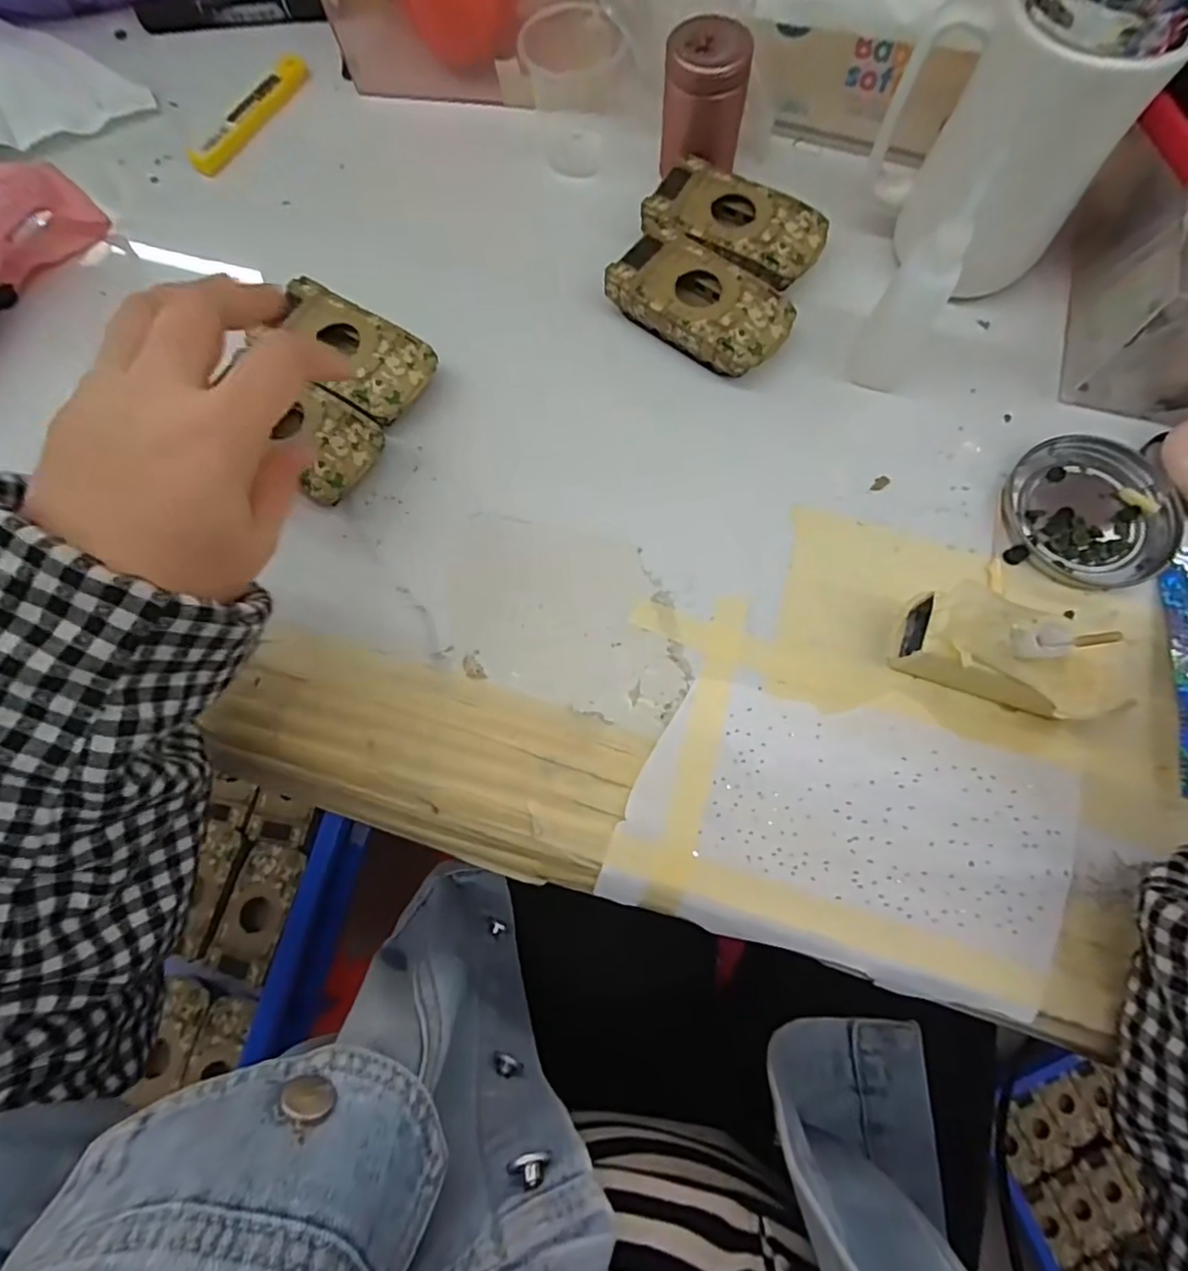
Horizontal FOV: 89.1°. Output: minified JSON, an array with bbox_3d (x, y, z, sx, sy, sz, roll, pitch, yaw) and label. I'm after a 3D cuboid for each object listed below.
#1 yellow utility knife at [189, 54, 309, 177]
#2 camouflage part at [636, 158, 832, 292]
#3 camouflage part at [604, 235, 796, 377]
[{"bbox_3d":[-0.220,-0.335,0.389,0.018,0.011,0.103,28,77,9],"label":"yellow utility knife"},{"bbox_3d":[0.078,-0.225,0.340,0.095,0.024,0.057,25,77,8],"label":"camouflage part"},{"bbox_3d":[0.057,-0.175,0.327,0.094,0.025,0.053,36,79,11],"label":"camouflage part"}]

